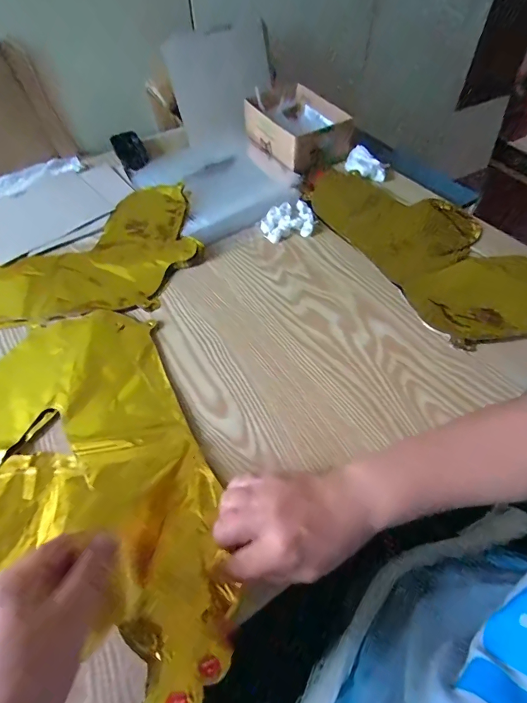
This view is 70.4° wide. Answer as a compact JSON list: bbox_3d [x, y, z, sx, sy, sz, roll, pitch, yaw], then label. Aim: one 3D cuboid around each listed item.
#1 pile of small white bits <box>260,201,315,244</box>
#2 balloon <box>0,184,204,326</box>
[{"bbox_3d":[0.038,-0.207,0.590,0.083,0.014,0.068,-13,55,-8],"label":"pile of small white bits"},{"bbox_3d":[-0.305,-0.144,0.551,0.404,0.021,0.246,-7,55,-3],"label":"balloon"}]

